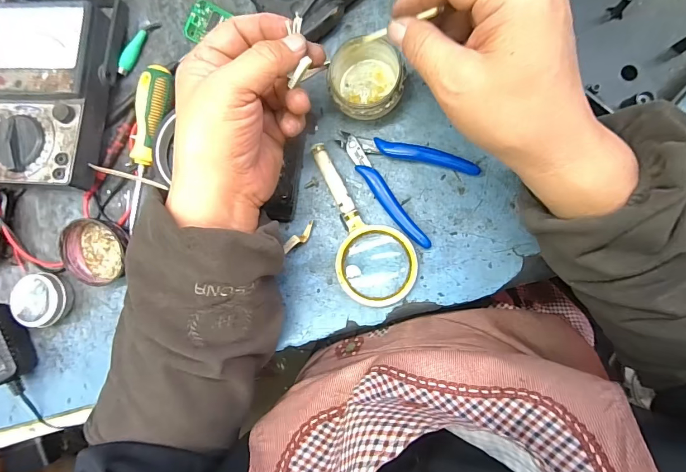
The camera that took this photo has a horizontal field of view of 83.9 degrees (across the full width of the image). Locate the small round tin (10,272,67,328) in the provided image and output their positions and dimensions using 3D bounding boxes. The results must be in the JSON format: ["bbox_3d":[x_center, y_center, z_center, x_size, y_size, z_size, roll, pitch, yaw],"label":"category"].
[{"bbox_3d":[-0.288,0.061,0.367,0.047,0.023,0.048,0,88,8],"label":"small round tin"}]

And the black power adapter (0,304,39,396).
[{"bbox_3d":[-0.321,0.107,0.357,0.032,0.049,0.083,-16,86,7],"label":"black power adapter"}]

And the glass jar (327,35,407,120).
[{"bbox_3d":[0.020,-0.131,0.321,0.062,0.034,0.067,0,88,8],"label":"glass jar"}]

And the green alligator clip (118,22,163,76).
[{"bbox_3d":[-0.199,-0.182,0.369,0.010,0.011,0.060,33,93,7],"label":"green alligator clip"}]

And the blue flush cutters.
[{"bbox_3d":[0.048,-0.057,0.329,0.113,0.009,0.079,37,93,7],"label":"blue flush cutters"}]

